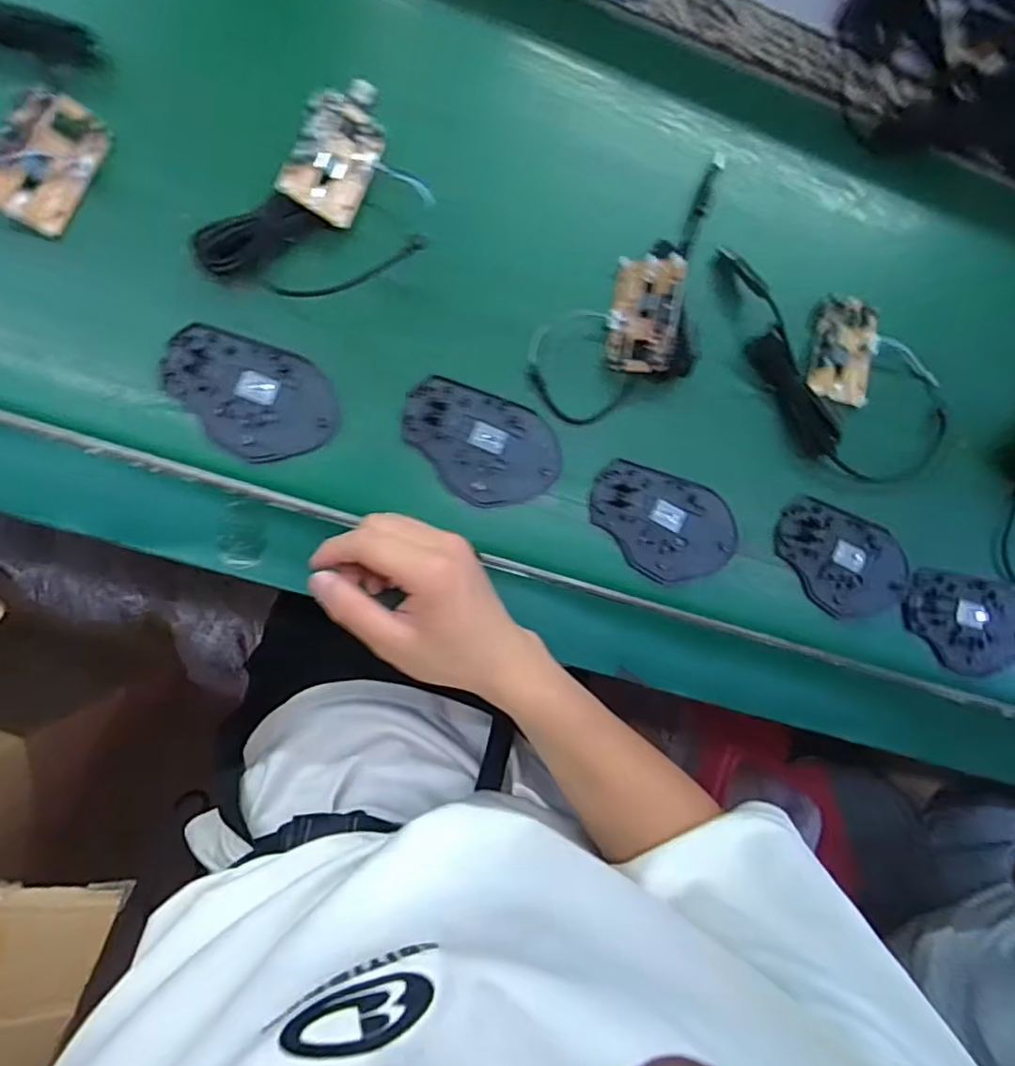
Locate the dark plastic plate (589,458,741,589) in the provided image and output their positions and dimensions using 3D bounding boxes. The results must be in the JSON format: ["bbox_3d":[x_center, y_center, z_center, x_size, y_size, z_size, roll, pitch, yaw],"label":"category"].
[{"bbox_3d":[0.111,-0.006,0.430,0.108,0.006,0.072,24,85,-7],"label":"dark plastic plate"}]

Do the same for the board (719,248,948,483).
[{"bbox_3d":[0.250,-0.113,0.447,0.205,0.022,0.133,14,87,-9],"label":"board"}]

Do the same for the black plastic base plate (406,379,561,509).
[{"bbox_3d":[-0.018,-0.059,0.413,0.109,0.006,0.072,18,86,-8],"label":"black plastic base plate"}]

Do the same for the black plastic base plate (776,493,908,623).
[{"bbox_3d":[0.248,0.023,0.447,0.105,0.007,0.071,23,85,-7],"label":"black plastic base plate"}]

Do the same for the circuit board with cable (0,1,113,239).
[{"bbox_3d":[-0.315,-0.263,0.365,0.124,0.021,0.128,16,86,-8],"label":"circuit board with cable"}]

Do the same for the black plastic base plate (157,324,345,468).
[{"bbox_3d":[-0.166,-0.087,0.393,0.109,0.007,0.073,20,85,-8],"label":"black plastic base plate"}]

